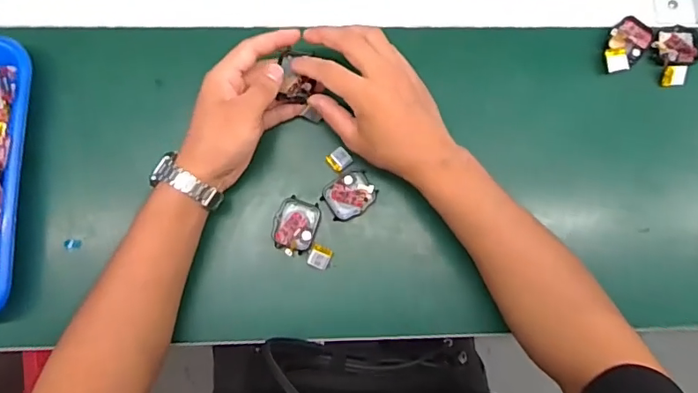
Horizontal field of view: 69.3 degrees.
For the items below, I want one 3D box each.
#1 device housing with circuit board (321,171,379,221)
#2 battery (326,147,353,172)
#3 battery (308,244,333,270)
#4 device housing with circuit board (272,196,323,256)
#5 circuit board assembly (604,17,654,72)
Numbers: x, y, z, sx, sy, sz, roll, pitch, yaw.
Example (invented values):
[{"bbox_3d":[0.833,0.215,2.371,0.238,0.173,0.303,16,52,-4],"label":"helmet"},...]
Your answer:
[{"bbox_3d":[0.000,-0.002,0.473,0.047,0.008,0.040,-34,85,-6],"label":"device housing with circuit board"},{"bbox_3d":[-0.009,-0.035,0.472,0.021,0.006,0.019,-43,86,-7],"label":"battery"},{"bbox_3d":[-0.027,0.056,0.466,0.019,0.009,0.020,22,82,1],"label":"battery"},{"bbox_3d":[-0.049,0.028,0.466,0.039,0.017,0.051,17,82,0],"label":"device housing with circuit board"},{"bbox_3d":[0.273,-0.148,0.498,0.038,0.009,0.059,35,83,3],"label":"circuit board assembly"}]

